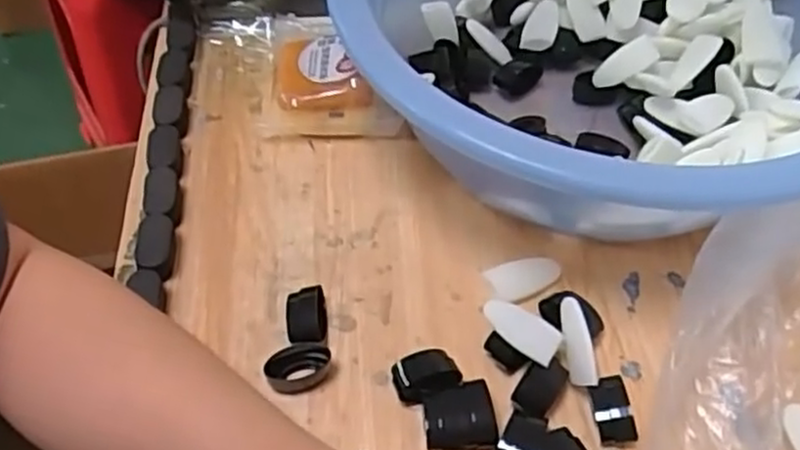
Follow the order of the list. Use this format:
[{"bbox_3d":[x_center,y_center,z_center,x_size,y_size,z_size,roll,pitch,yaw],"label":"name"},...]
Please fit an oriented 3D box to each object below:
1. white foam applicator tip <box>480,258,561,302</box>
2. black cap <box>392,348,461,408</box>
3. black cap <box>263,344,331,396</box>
[{"bbox_3d":[0.072,0.030,0.421,0.045,0.004,0.023,-15,51,-9],"label":"white foam applicator tip"},{"bbox_3d":[0.013,0.078,0.380,0.031,0.012,0.026,-21,52,-14],"label":"black cap"},{"bbox_3d":[-0.052,0.075,0.380,0.033,0.020,0.021,-17,51,-11],"label":"black cap"}]

